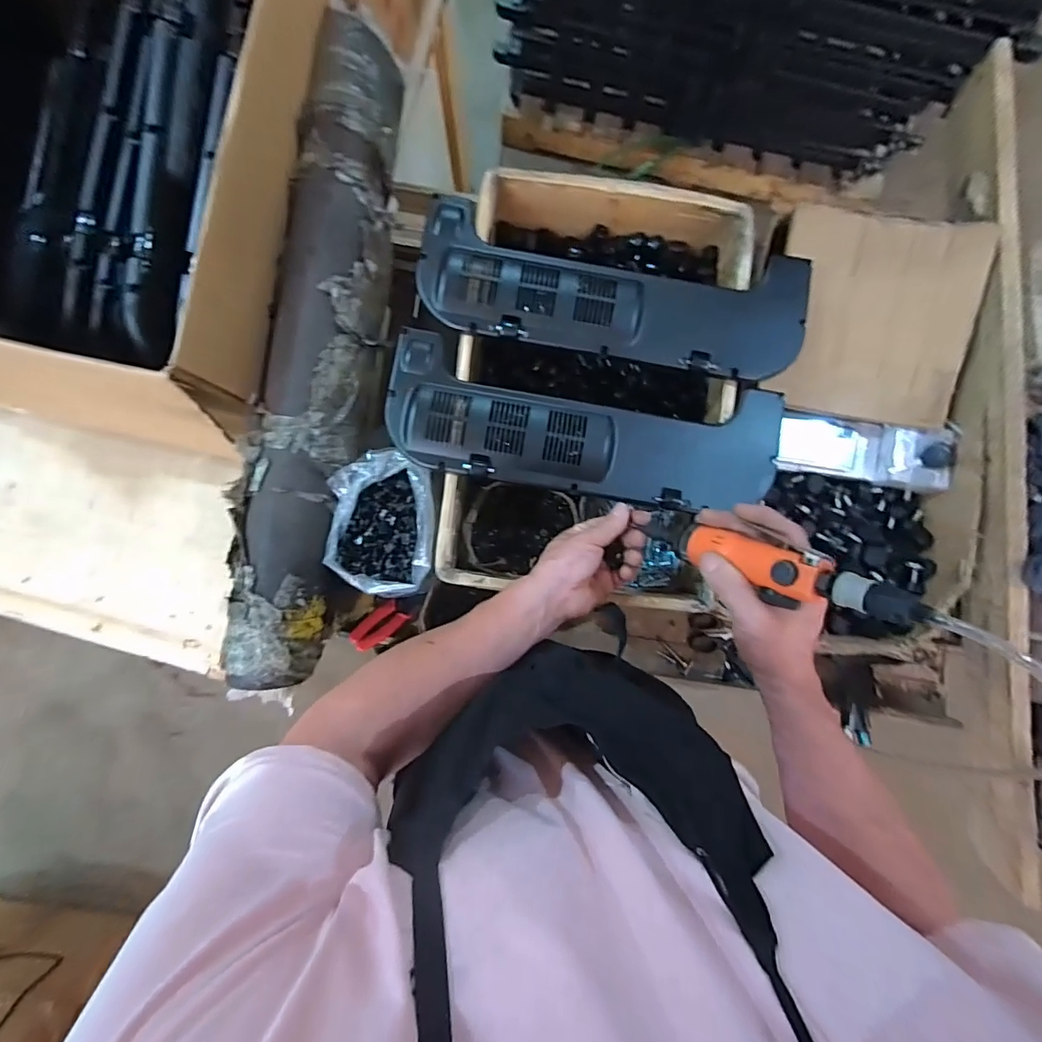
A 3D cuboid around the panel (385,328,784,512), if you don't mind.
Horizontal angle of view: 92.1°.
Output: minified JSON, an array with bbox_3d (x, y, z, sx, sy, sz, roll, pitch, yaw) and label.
[{"bbox_3d":[0.076,-0.114,0.615,0.471,0.029,0.157,9,88,-3],"label":"panel"}]

